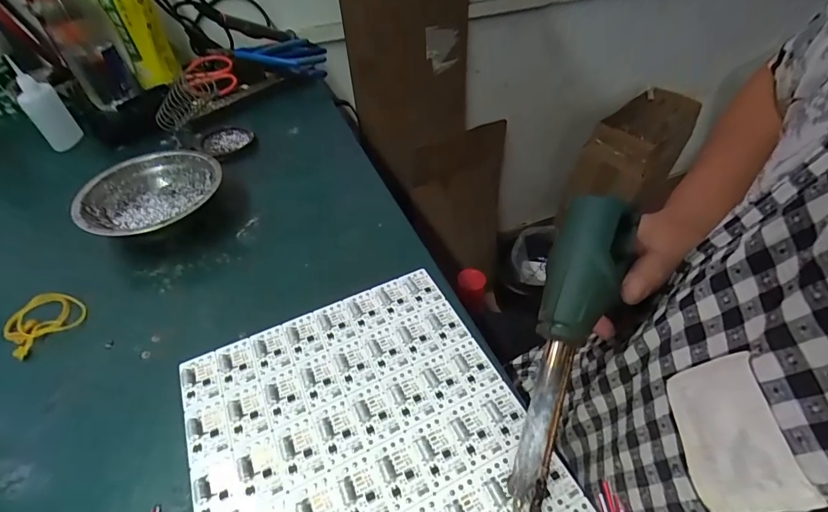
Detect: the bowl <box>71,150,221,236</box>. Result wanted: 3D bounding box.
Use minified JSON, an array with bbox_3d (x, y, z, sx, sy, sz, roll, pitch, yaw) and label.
[{"bbox_3d":[-0.253,-0.053,0.397,0.122,0.041,0.122,-1,47,1],"label":"bowl"}]

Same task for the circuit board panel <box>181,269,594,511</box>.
[{"bbox_3d":[-0.028,0.122,0.254,0.200,0.010,0.237,-19,49,-19],"label":"circuit board panel"}]

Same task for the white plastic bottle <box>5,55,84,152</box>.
[{"bbox_3d":[-0.429,-0.175,0.469,0.031,0.093,0.031,-16,48,-17],"label":"white plastic bottle"}]

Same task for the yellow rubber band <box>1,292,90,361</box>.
[{"bbox_3d":[-0.299,0.050,0.325,0.050,0.006,0.051,28,54,25],"label":"yellow rubber band"}]

